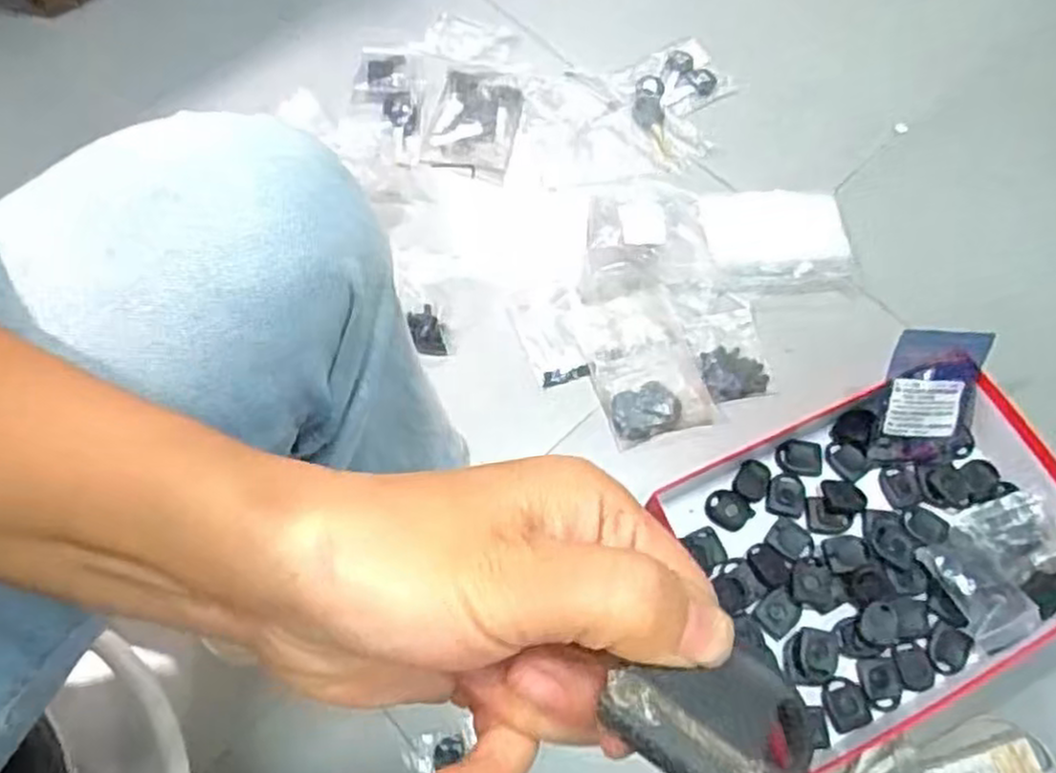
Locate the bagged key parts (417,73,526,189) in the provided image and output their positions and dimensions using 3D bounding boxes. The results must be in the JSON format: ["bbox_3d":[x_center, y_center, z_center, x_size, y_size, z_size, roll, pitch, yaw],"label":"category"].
[{"bbox_3d":[-0.058,-0.283,0.823,0.090,0.017,0.123,12,66,4],"label":"bagged key parts"}]

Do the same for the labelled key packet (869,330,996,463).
[{"bbox_3d":[0.349,0.012,0.665,0.087,0.010,0.121,3,109,-9],"label":"labelled key packet"}]

